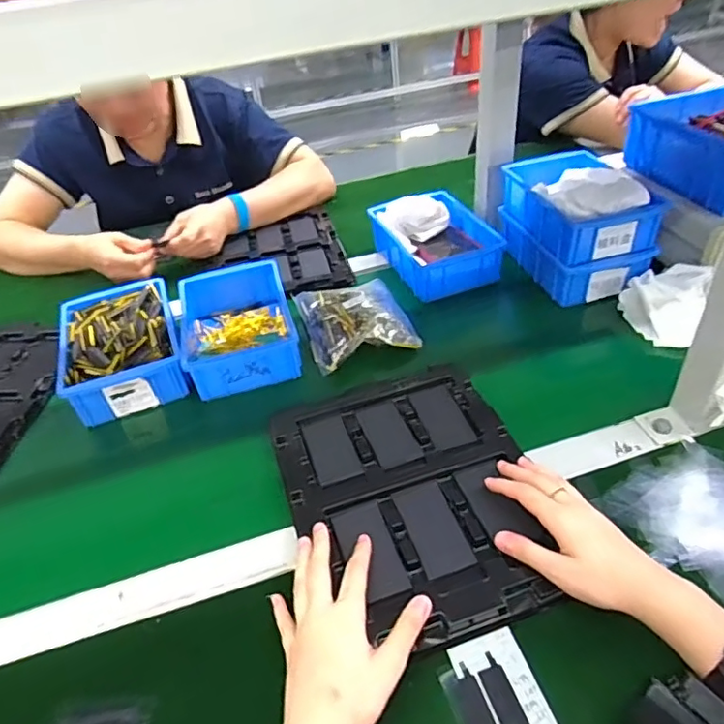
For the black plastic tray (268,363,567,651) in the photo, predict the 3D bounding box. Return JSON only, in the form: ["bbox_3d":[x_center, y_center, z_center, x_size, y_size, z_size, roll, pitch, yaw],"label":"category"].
[{"bbox_3d":[0.046,0.118,0.530,0.220,0.028,0.276,-15,40,-11],"label":"black plastic tray"}]

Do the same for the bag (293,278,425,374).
[{"bbox_3d":[-0.011,-0.062,0.746,0.129,0.039,0.156,-15,40,-10],"label":"bag"}]

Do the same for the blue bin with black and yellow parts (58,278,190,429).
[{"bbox_3d":[-0.311,-0.024,0.732,0.140,0.060,0.209,-18,41,-14],"label":"blue bin with black and yellow parts"}]

